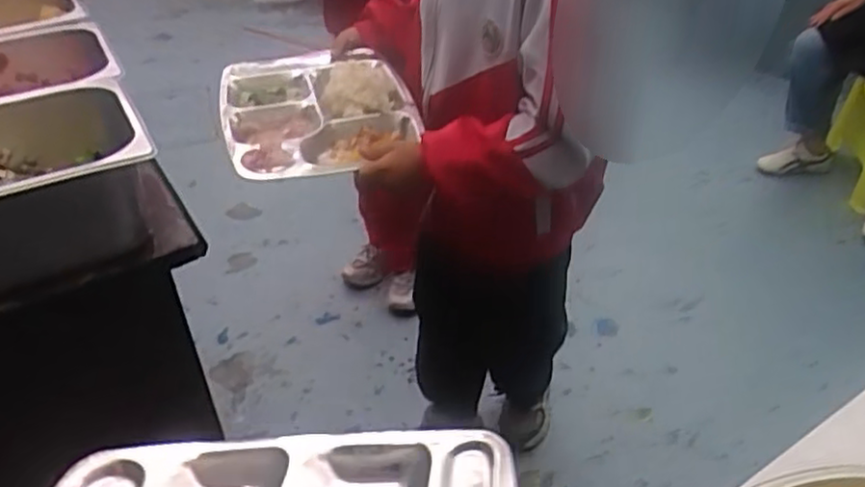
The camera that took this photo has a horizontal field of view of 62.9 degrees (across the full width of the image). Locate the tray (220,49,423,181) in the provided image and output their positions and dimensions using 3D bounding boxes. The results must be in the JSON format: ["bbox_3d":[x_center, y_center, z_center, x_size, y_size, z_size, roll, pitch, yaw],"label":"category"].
[{"bbox_3d":[-0.169,-0.206,1.042,0.279,0.050,0.379,-6,40,-4],"label":"tray"}]

